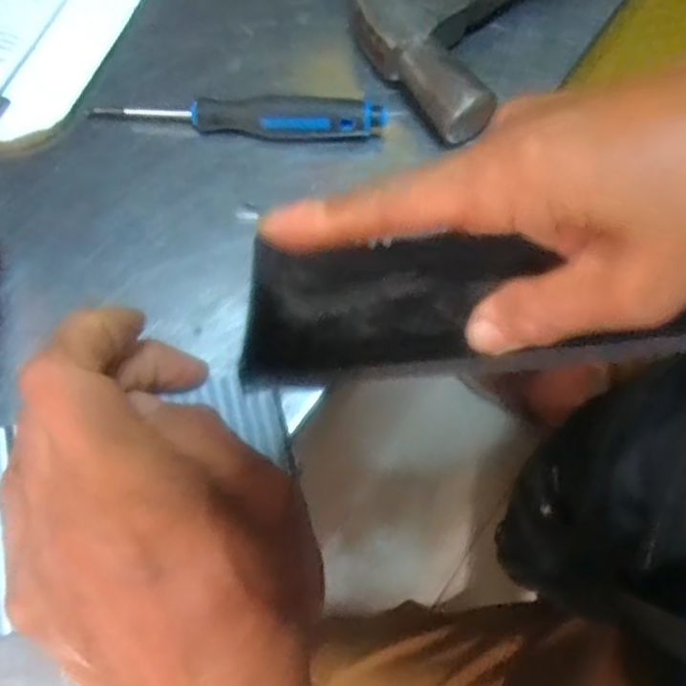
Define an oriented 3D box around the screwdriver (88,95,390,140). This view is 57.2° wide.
[{"bbox_3d":[-0.049,-0.103,0.291,0.135,0.016,0.019,3,70,0],"label":"screwdriver"}]

